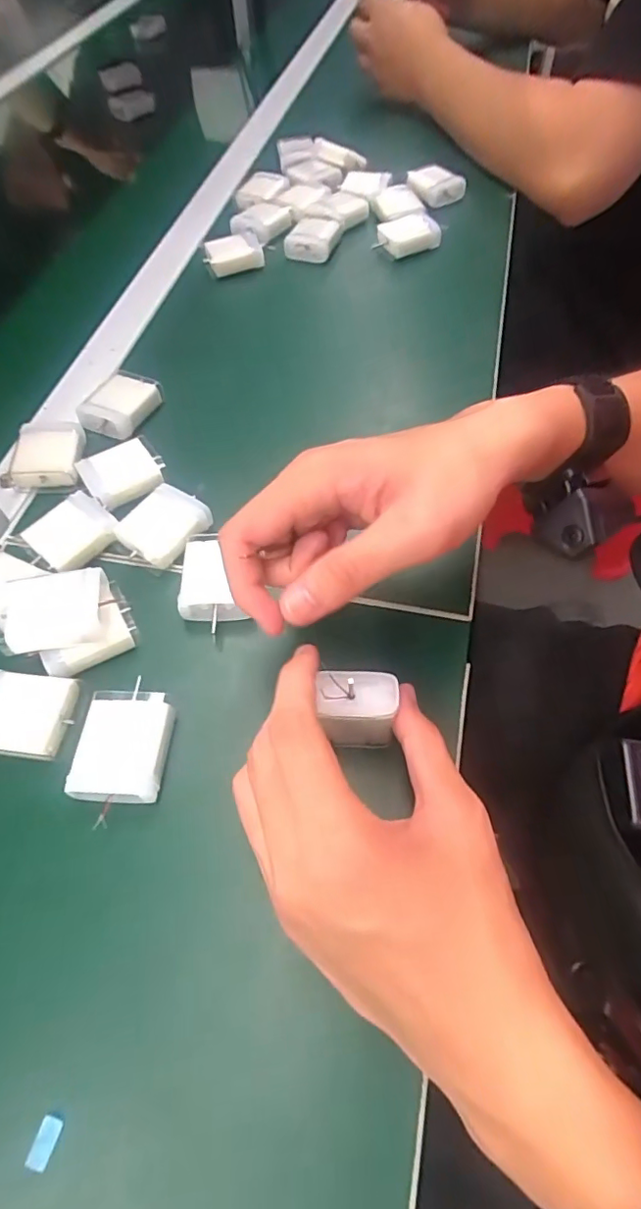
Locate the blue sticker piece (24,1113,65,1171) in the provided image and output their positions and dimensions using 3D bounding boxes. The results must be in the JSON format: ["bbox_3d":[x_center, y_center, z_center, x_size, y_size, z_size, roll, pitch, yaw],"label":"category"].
[{"bbox_3d":[-0.101,0.198,0.204,0.009,0.004,0.014,11,59,12],"label":"blue sticker piece"}]

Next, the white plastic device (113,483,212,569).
[{"bbox_3d":[-0.096,-0.050,0.344,0.041,0.014,0.048,32,66,22],"label":"white plastic device"}]

